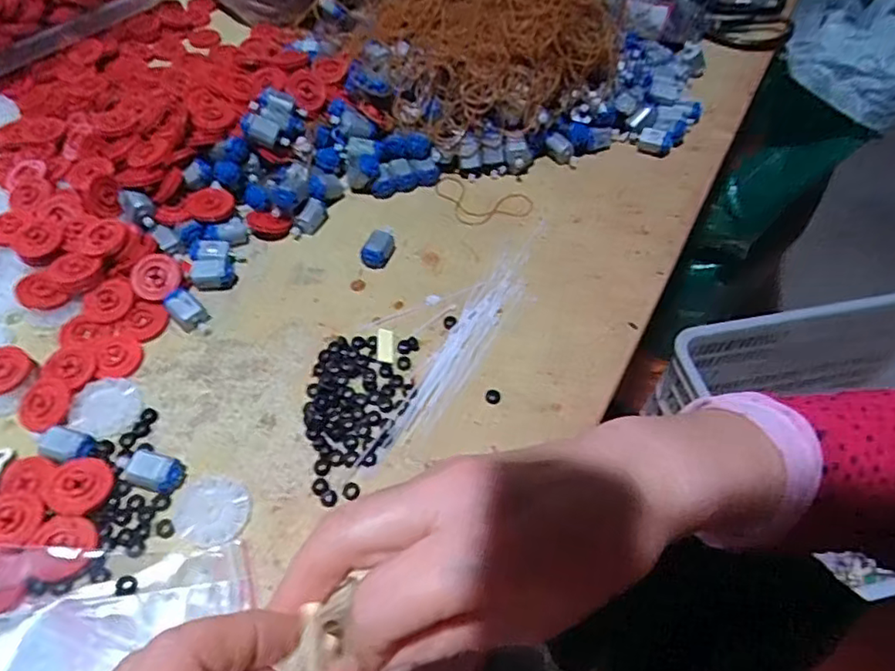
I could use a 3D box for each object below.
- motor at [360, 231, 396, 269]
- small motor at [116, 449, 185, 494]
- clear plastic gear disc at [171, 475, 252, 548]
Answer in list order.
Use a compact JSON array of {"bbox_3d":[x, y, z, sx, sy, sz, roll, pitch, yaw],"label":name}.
[{"bbox_3d":[-0.052,-0.065,0.460,0.020,0.017,0.027,16,54,6],"label":"motor"},{"bbox_3d":[-0.169,0.076,0.346,0.040,0.015,0.018,12,54,4],"label":"small motor"},{"bbox_3d":[-0.131,0.096,0.341,0.042,0.004,0.037,20,55,9],"label":"clear plastic gear disc"}]

